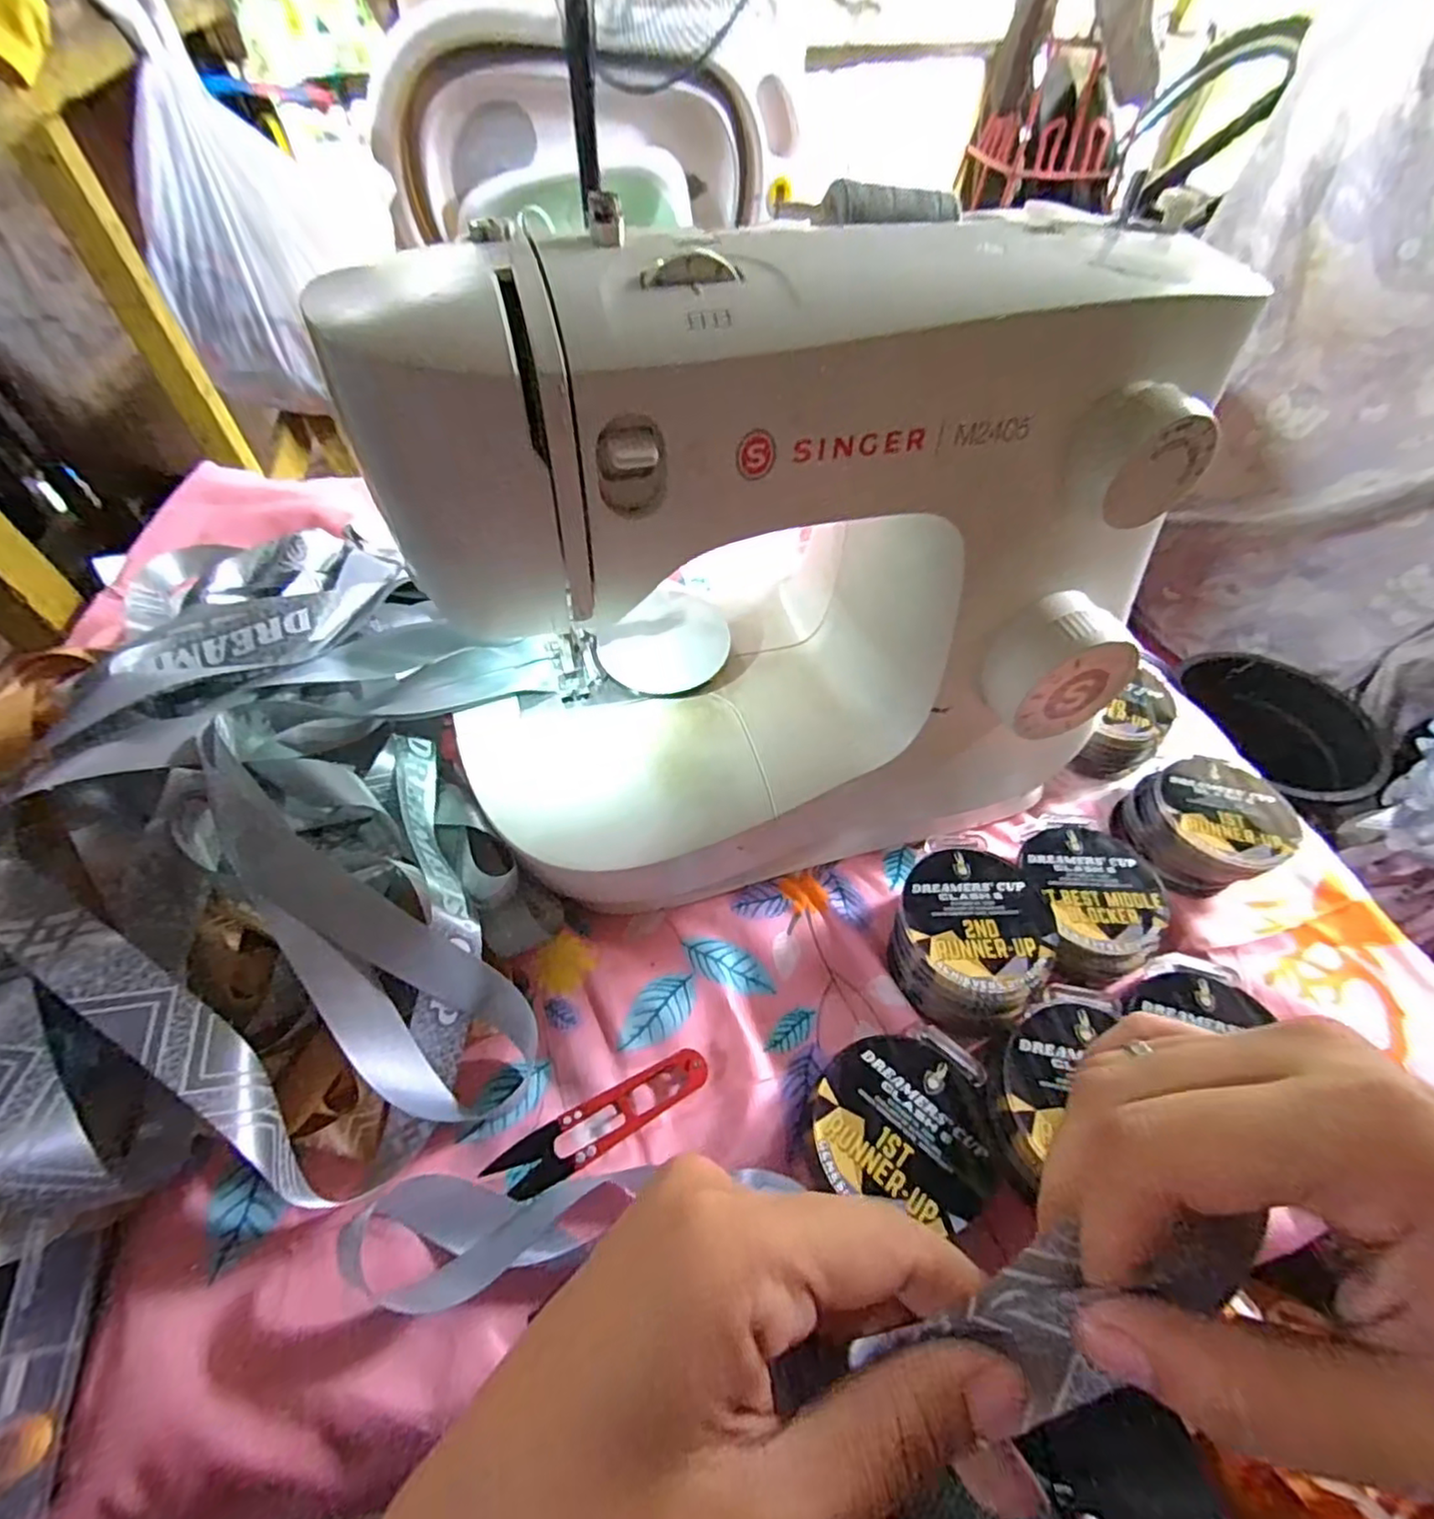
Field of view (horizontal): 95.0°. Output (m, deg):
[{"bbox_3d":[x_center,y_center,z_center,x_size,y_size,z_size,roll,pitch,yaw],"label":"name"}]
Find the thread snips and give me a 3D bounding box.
[{"bbox_3d":[-0.051,0.164,0.298,0.101,0.011,0.023,-23,59,-19],"label":"thread snips"}]

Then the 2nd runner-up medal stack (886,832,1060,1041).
[{"bbox_3d":[0.127,0.091,0.341,0.077,0.041,0.084,39,61,22],"label":"2nd runner-up medal stack"}]

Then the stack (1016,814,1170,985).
[{"bbox_3d":[0.203,0.074,0.362,0.070,0.028,0.090,-4,55,-7],"label":"stack"}]

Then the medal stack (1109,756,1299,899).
[{"bbox_3d":[0.292,0.036,0.391,0.078,0.040,0.075,-16,57,-15],"label":"medal stack"}]

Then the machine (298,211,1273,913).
[{"bbox_3d":[0.040,-0.072,0.315,0.331,0.267,0.151,-12,56,-12],"label":"machine"}]

